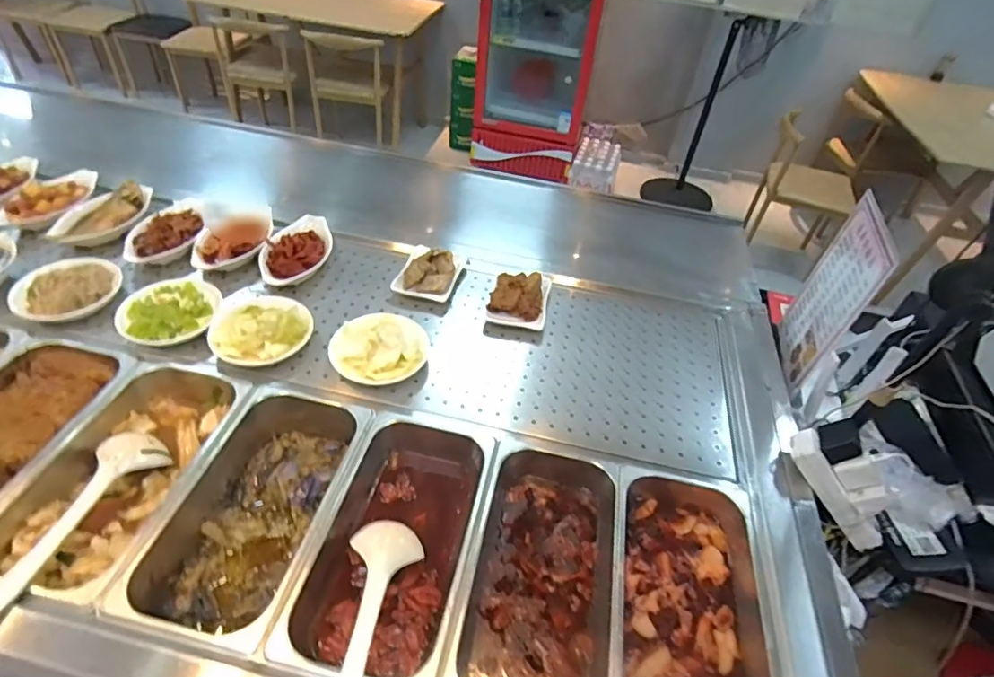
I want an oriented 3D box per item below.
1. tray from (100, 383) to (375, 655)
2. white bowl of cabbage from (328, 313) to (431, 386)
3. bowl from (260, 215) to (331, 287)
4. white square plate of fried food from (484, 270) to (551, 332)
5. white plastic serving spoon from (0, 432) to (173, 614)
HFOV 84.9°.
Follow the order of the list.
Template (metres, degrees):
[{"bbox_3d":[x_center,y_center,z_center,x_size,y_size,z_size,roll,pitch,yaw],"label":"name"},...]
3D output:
[{"bbox_3d":[-0.288,0.205,0.687,0.174,0.113,0.346,12,44,5],"label":"tray"},{"bbox_3d":[-0.175,0.014,0.821,0.144,0.042,0.141,4,44,-3],"label":"white bowl of cabbage"},{"bbox_3d":[-0.353,-0.157,0.968,0.107,0.045,0.183,13,44,7],"label":"bowl"},{"bbox_3d":[0.038,-0.069,0.929,0.094,0.034,0.118,10,44,3],"label":"white square plate of fried food"},{"bbox_3d":[-0.489,0.204,0.609,0.077,0.041,0.253,16,45,10],"label":"white plastic serving spoon"}]

